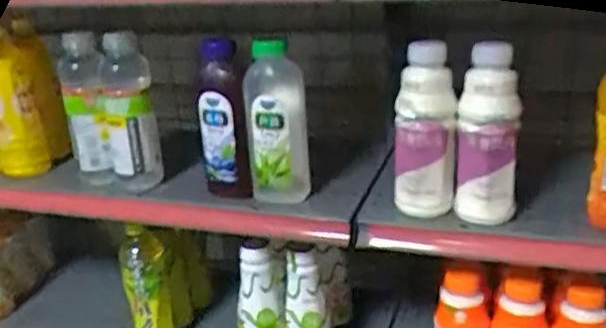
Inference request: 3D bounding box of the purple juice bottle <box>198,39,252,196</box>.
[{"bbox_3d":[-0.104,-0.055,0.824,0.055,0.199,0.070,-9,21,-13],"label":"purple juice bottle"}]

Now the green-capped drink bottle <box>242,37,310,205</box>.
[{"bbox_3d":[-0.034,-0.053,0.820,0.079,0.194,0.078,-4,21,0],"label":"green-capped drink bottle"}]

